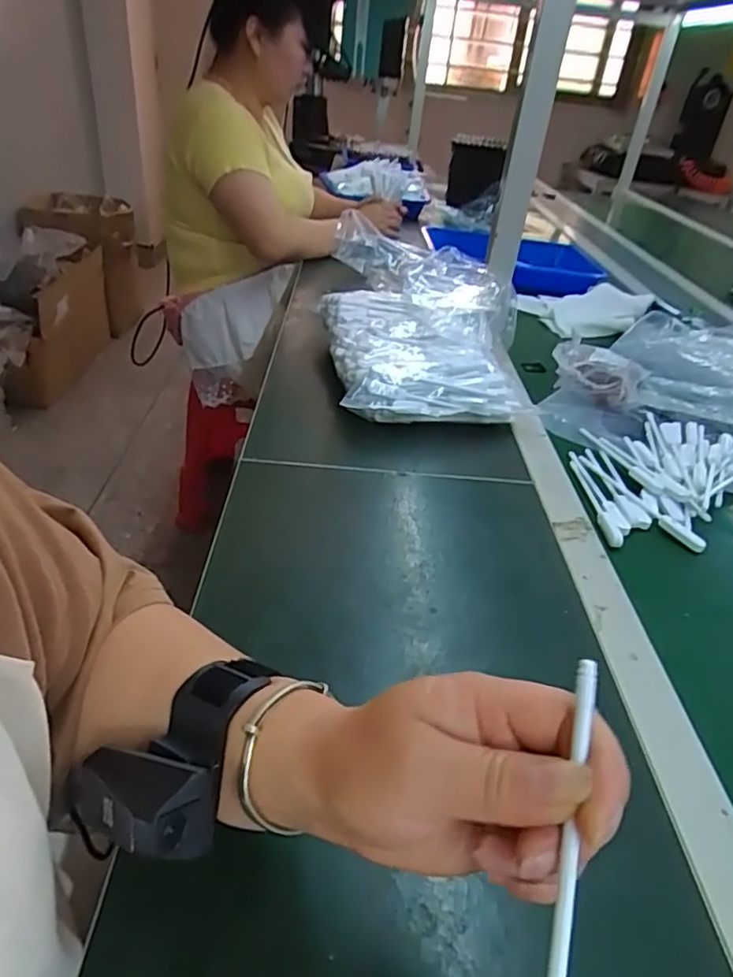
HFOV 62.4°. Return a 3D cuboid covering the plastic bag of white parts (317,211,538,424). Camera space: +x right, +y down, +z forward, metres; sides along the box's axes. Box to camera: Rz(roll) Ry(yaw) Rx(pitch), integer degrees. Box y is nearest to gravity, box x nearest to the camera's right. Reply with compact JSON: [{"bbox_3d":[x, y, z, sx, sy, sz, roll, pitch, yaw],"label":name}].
[{"bbox_3d":[0.082,-0.209,0.799,0.264,0.096,0.371,0,36,-10],"label":"plastic bag of white parts"}]

